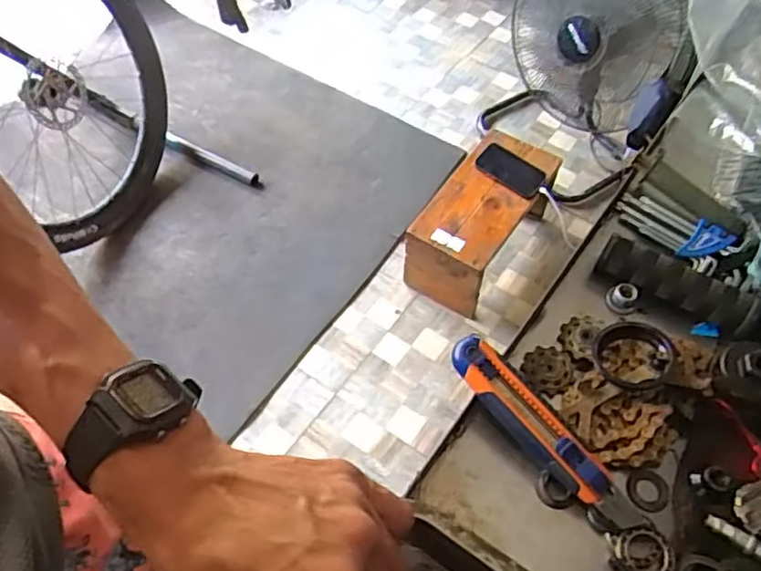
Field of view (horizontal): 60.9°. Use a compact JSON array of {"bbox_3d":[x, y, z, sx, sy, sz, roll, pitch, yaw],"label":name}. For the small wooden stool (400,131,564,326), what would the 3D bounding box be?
[{"bbox_3d":[0.247,-0.157,1.595,0.206,0.258,0.423,29,60,18],"label":"small wooden stool"}]

